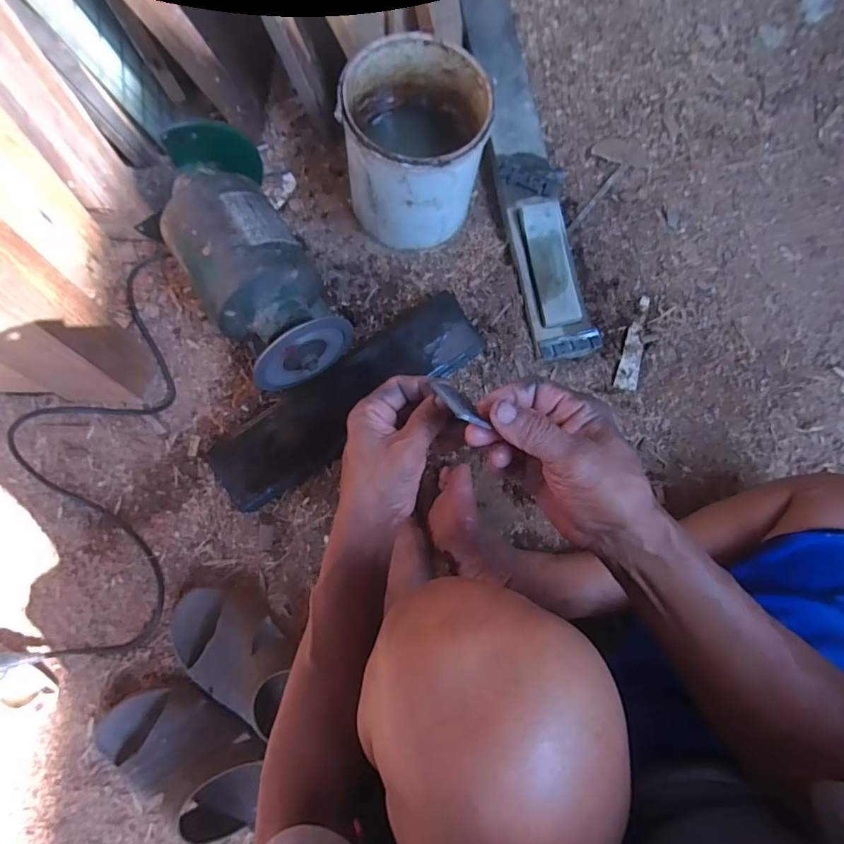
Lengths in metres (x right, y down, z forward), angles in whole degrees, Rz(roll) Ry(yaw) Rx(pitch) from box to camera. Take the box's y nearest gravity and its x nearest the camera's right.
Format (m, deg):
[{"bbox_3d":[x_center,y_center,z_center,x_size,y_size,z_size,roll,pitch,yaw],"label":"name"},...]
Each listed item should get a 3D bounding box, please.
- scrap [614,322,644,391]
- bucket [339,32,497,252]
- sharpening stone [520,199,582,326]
[{"bbox_3d":[0.295,-0.091,0.687,0.029,0.009,0.102,18,77,6],"label":"scrap"},{"bbox_3d":[-0.006,-0.356,0.650,0.164,0.184,0.179,0,79,1],"label":"bucket"},{"bbox_3d":[0.179,-0.222,0.681,0.056,0.028,0.180,-8,79,-1],"label":"sharpening stone"}]

